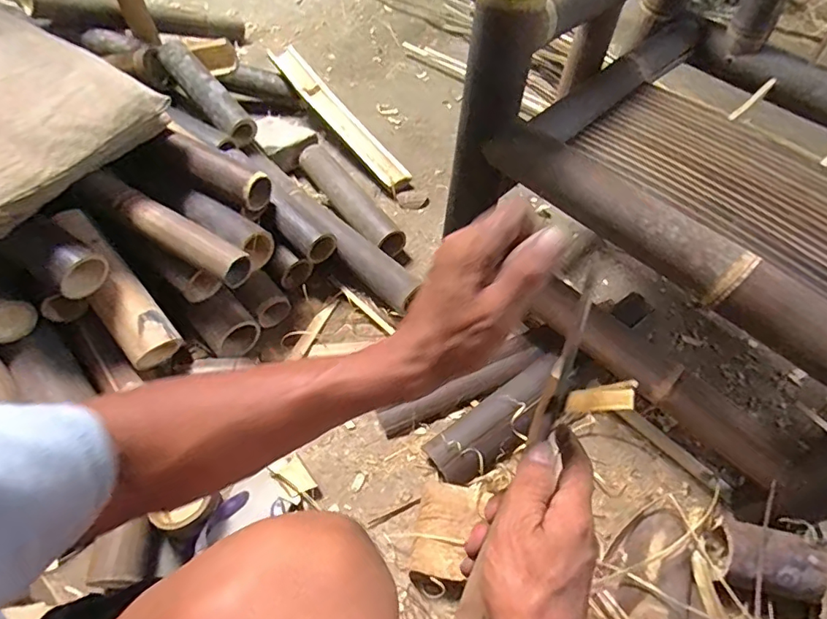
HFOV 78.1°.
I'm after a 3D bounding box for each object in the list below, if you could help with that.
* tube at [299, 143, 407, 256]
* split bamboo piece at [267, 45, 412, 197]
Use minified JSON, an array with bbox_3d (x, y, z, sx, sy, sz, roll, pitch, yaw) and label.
[{"bbox_3d":[-0.127,-0.218,1.002,0.066,0.070,0.331,-28,61,-22],"label":"tube"},{"bbox_3d":[-0.161,-0.425,1.120,0.068,0.045,0.435,-39,82,-20],"label":"split bamboo piece"}]

